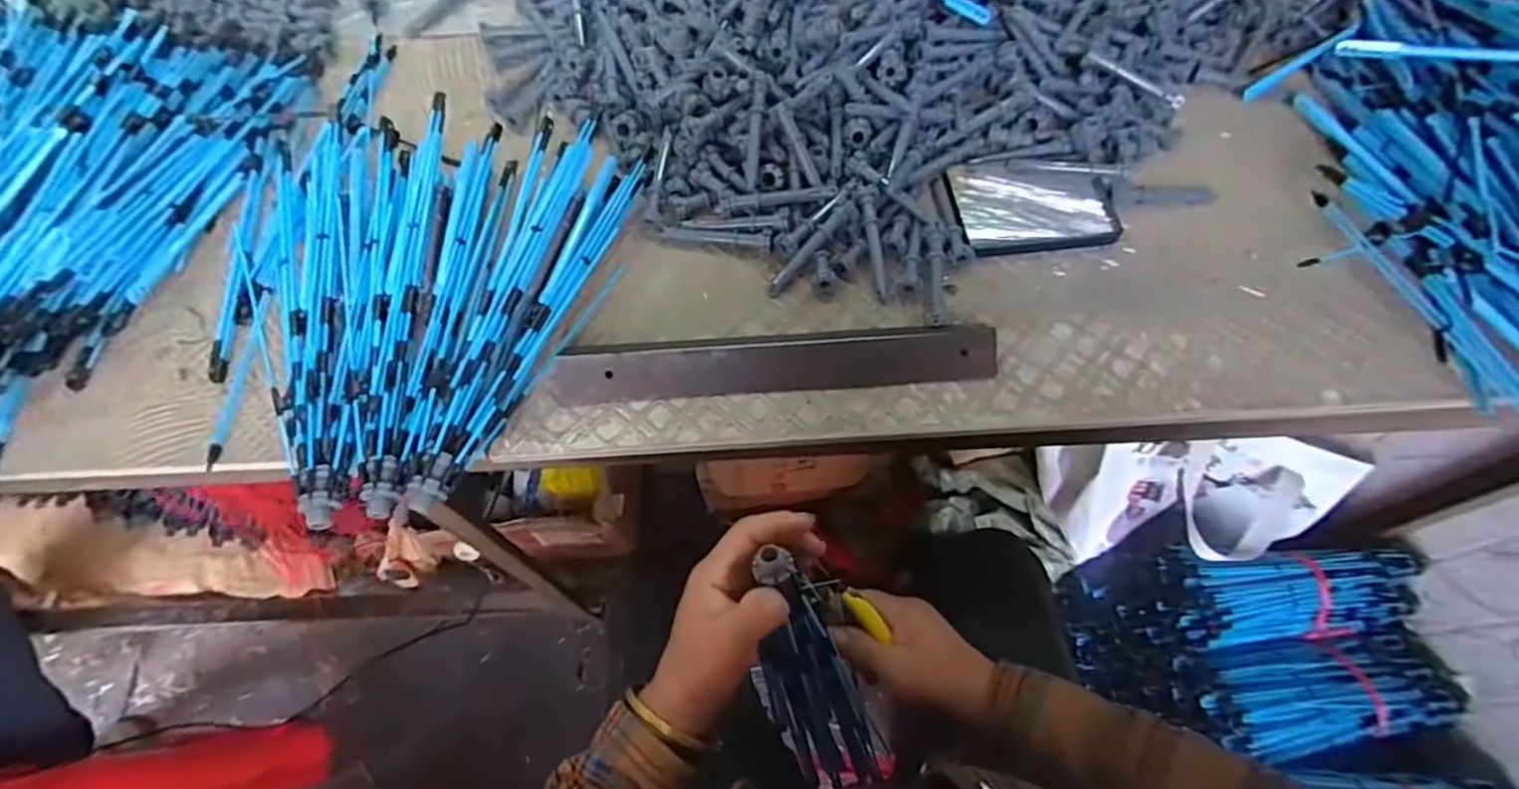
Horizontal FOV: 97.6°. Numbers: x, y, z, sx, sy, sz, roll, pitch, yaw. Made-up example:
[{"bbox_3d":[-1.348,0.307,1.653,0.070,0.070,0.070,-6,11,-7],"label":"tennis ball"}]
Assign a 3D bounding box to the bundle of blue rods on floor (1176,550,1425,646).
[{"bbox_3d":[0.644,0.232,0.778,0.296,0.056,0.098,-3,62,-2],"label":"bundle of blue rods on floor"}]

